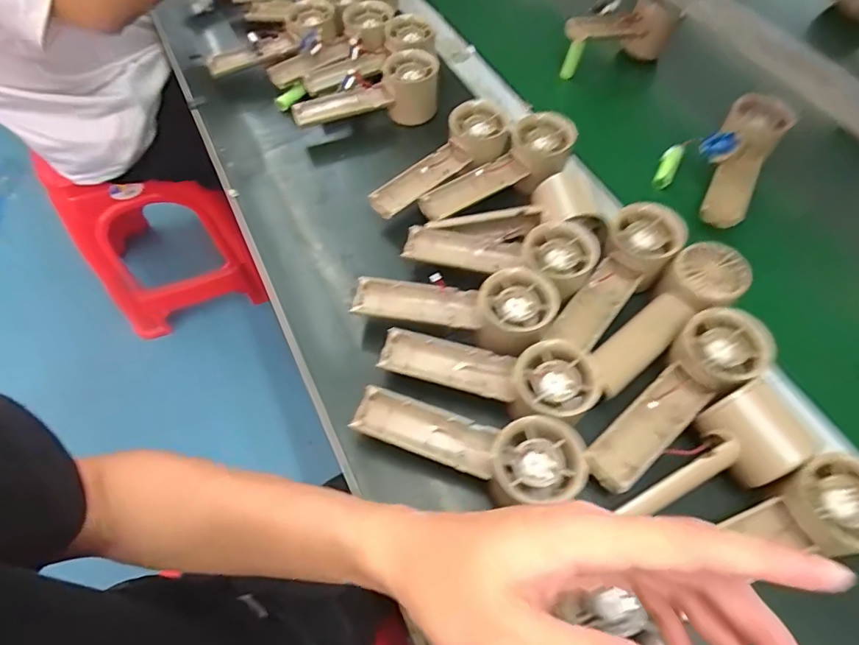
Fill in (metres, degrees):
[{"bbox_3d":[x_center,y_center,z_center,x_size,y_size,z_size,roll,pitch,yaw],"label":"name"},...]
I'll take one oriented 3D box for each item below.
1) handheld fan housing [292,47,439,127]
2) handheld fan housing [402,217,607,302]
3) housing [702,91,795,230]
[{"bbox_3d":[-0.069,-0.248,0.545,0.157,0.052,0.059,-7,59,-2],"label":"handheld fan housing"},{"bbox_3d":[0.056,-0.053,0.423,0.159,0.042,0.061,5,59,6],"label":"handheld fan housing"},{"bbox_3d":[0.301,-0.159,0.487,0.054,0.040,0.159,30,64,19],"label":"housing"}]

